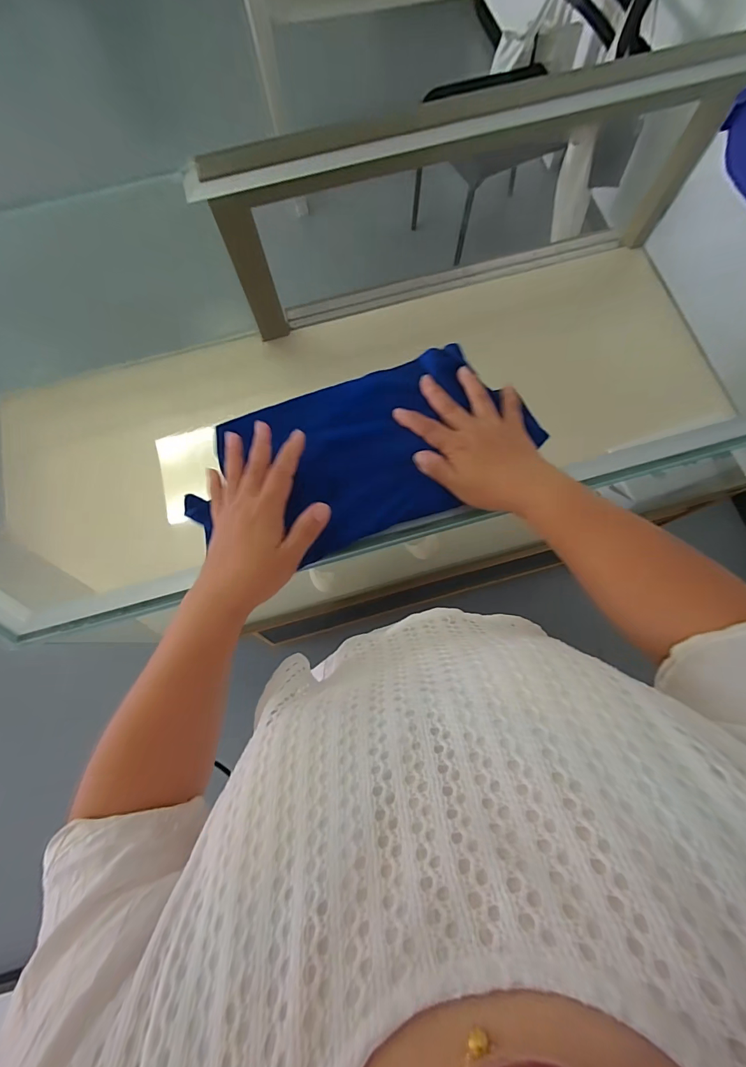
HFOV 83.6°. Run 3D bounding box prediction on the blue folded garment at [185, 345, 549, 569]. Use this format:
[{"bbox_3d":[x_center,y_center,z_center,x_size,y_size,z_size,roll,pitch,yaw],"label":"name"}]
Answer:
[{"bbox_3d":[-0.012,-0.078,0.398,0.332,0.027,0.160,-20,75,-4],"label":"blue folded garment"}]

